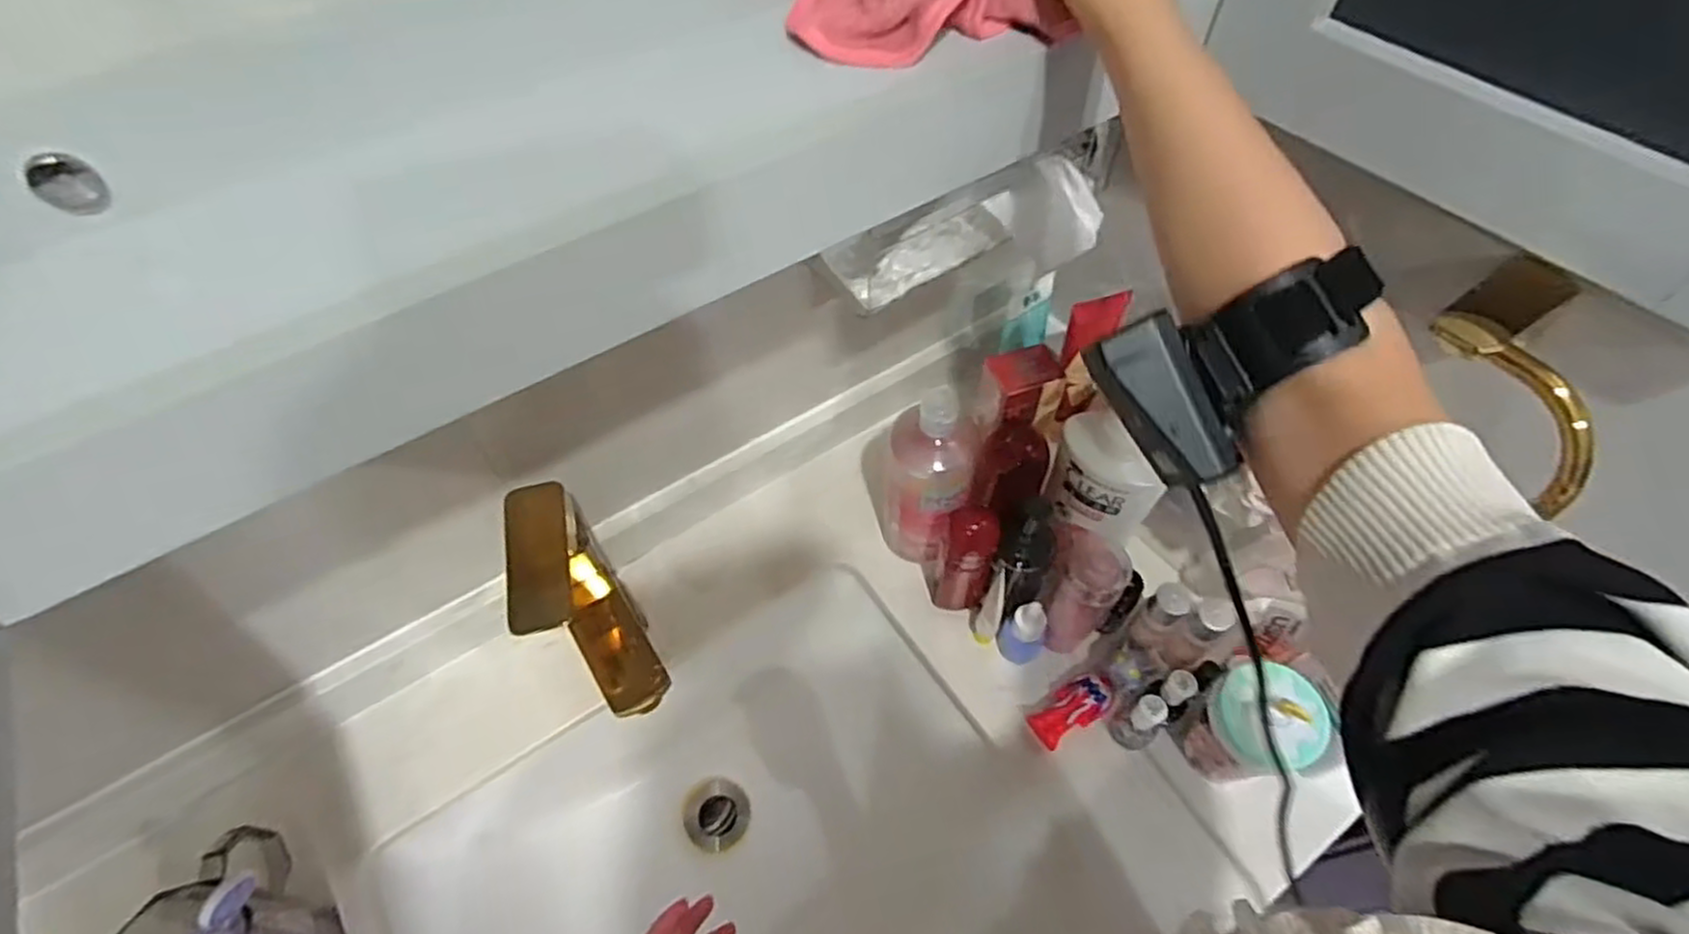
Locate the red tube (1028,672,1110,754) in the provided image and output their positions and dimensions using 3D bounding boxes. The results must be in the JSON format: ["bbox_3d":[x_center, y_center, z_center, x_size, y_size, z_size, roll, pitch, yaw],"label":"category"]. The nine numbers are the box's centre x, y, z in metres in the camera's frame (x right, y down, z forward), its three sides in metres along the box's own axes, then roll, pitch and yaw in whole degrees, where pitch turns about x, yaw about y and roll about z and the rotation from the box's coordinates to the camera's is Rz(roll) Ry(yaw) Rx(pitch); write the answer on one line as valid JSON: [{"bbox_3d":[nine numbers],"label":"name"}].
[{"bbox_3d":[0.175,0.185,0.577,0.069,0.016,0.032,-27,60,-17],"label":"red tube"}]

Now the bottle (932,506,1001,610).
[{"bbox_3d":[0.093,0.080,0.588,0.038,0.139,0.029,15,57,11],"label":"bottle"}]

